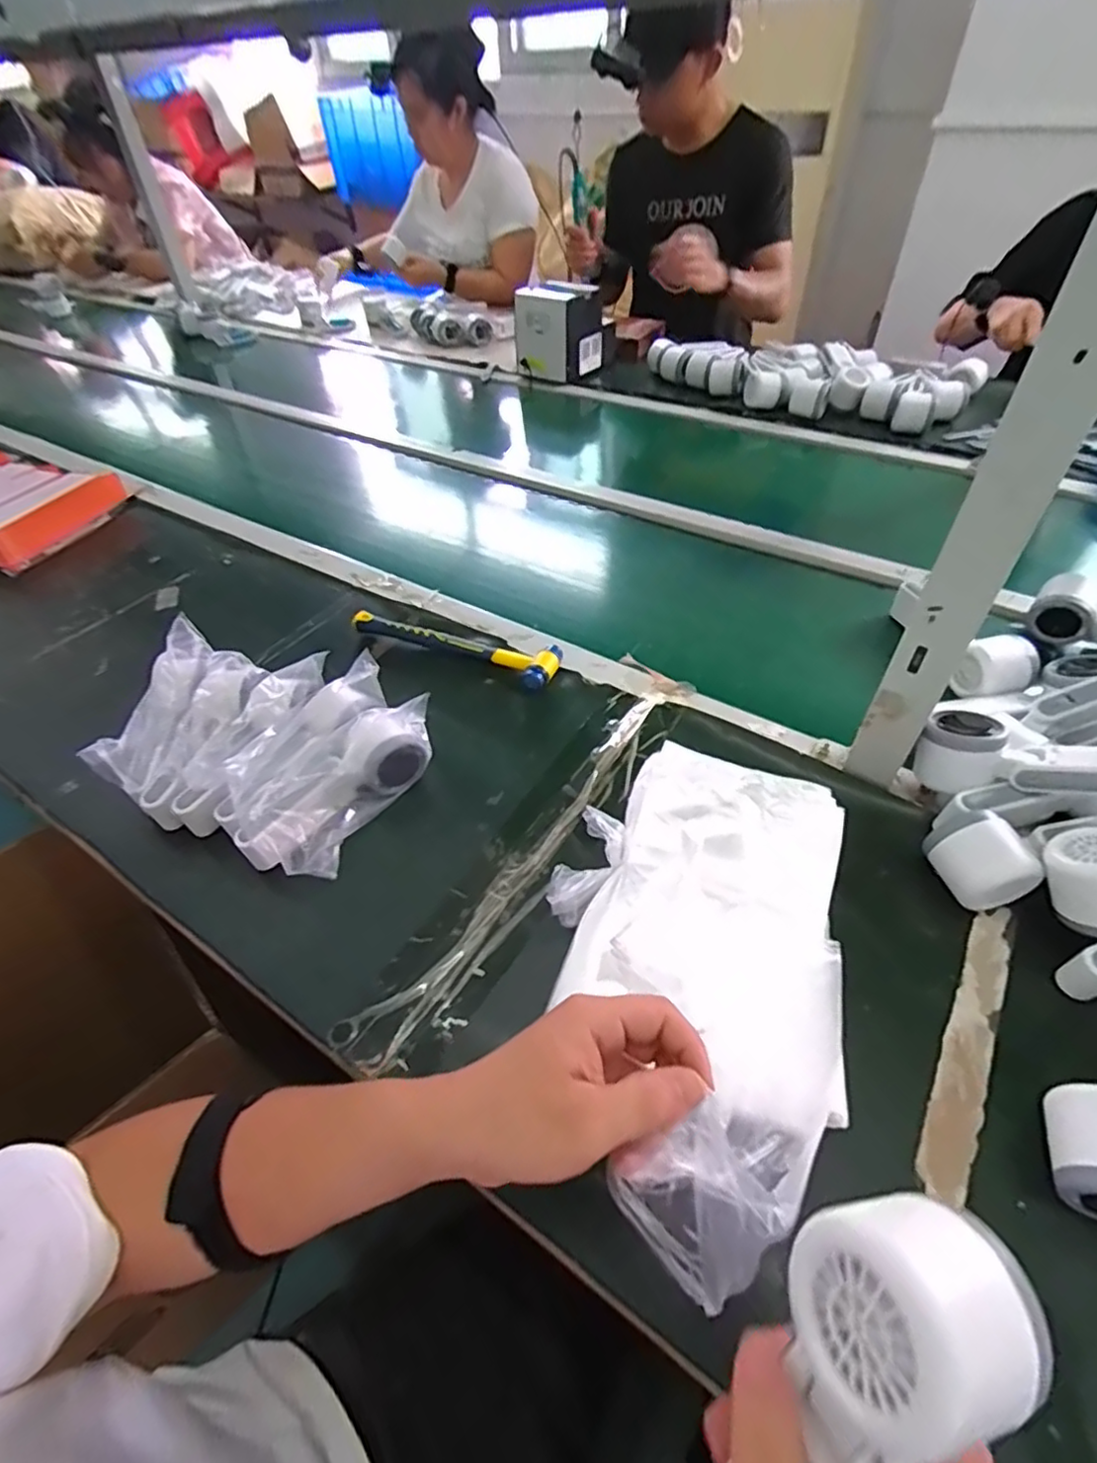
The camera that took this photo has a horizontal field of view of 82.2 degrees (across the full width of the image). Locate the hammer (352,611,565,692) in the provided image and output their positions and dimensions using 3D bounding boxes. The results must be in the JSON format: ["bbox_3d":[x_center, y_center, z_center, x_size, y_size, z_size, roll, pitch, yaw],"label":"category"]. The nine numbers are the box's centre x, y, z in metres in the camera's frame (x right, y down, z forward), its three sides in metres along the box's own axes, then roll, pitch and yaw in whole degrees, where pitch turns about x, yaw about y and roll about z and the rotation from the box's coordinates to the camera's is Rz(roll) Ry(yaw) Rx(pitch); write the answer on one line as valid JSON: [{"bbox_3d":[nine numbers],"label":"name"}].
[{"bbox_3d":[-0.101,-0.101,0.694,0.243,0.024,0.056,19,51,20],"label":"hammer"}]

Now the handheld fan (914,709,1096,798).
[{"bbox_3d":[0.373,0.024,0.475,0.164,0.060,0.052,8,48,35],"label":"handheld fan"}]

